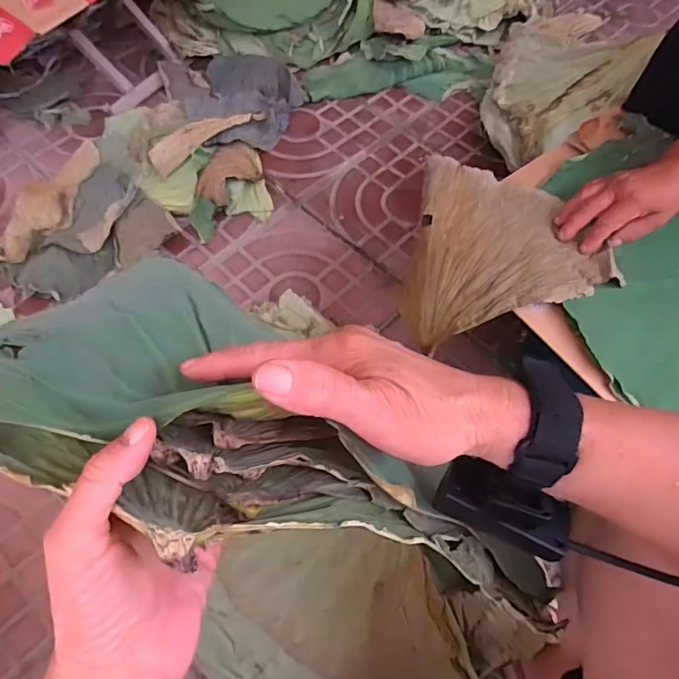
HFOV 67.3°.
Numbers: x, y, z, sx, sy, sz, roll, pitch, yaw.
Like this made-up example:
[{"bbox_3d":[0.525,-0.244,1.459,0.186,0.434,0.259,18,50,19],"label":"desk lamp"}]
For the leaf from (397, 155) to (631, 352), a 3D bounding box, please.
[{"bbox_3d":[0.203,-0.108,0.620,0.228,0.040,0.246,7,67,20],"label":"leaf"}]

